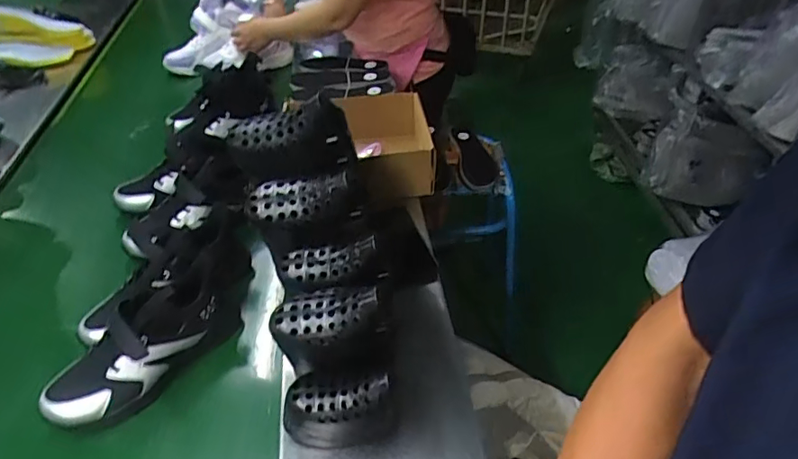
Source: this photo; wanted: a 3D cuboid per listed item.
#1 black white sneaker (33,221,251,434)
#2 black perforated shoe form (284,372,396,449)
[{"bbox_3d":[-0.316,0.125,0.719,0.089,0.110,0.322,25,47,25],"label":"black white sneaker"},{"bbox_3d":[-0.068,0.205,0.610,0.125,0.106,0.071,1,42,1],"label":"black perforated shoe form"}]

